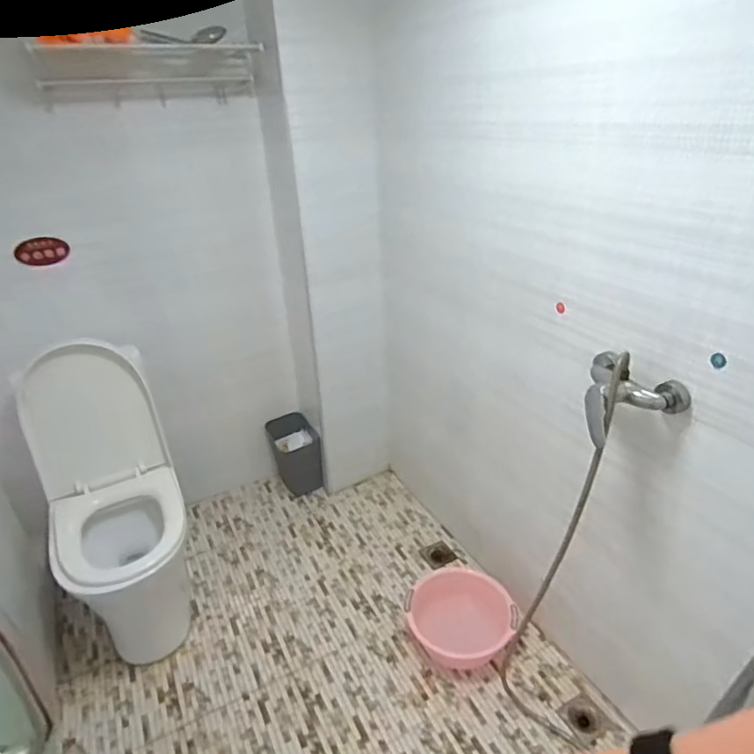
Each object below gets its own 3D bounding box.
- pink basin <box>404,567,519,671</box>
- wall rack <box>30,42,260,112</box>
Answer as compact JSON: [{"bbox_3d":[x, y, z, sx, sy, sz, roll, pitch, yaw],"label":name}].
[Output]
[{"bbox_3d":[0.231,0.663,1.474,0.285,0.119,0.231,-4,28,-2],"label":"pink basin"},{"bbox_3d":[-0.571,-0.778,1.385,0.541,0.131,0.172,-17,31,-24],"label":"wall rack"}]

